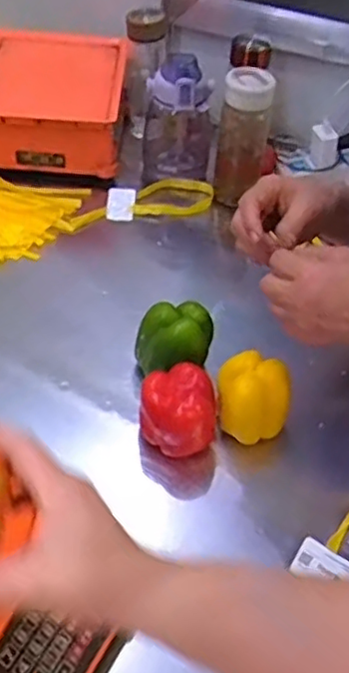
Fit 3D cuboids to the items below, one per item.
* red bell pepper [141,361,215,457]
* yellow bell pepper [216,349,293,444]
[{"bbox_3d":[0.004,0.078,0.714,0.078,0.069,0.073,-2,46,-7],"label":"red bell pepper"},{"bbox_3d":[0.087,0.066,0.722,0.074,0.078,0.060,2,46,-4],"label":"yellow bell pepper"}]

